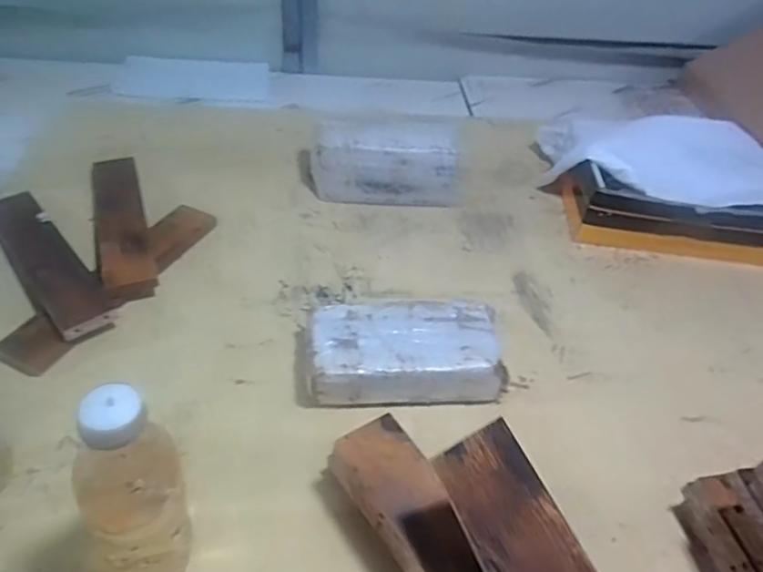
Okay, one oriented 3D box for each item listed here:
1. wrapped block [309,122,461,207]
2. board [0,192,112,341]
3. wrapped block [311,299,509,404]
[{"bbox_3d":[0.005,-0.186,0.894,0.220,0.107,0.095,2,43,-6],"label":"wrapped block"},{"bbox_3d":[-0.414,-0.030,0.721,0.064,0.026,0.293,-27,53,-32],"label":"board"},{"bbox_3d":[0.022,0.076,0.650,0.212,0.067,0.112,-2,44,-11],"label":"wrapped block"}]

